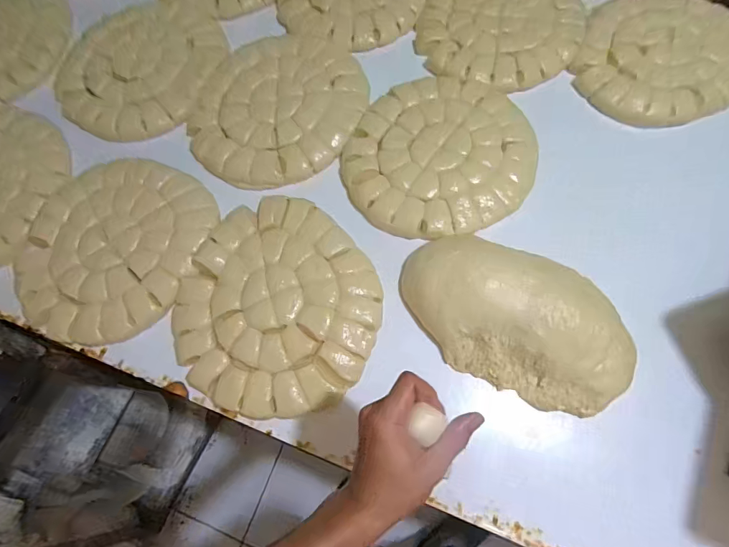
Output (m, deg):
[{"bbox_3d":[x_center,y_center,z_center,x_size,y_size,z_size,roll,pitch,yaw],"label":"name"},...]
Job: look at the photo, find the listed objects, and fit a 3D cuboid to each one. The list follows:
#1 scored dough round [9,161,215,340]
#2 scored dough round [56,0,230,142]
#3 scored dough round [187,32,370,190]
[{"bbox_3d":[-0.403,-0.041,0.657,0.263,0.034,0.306,24,74,8],"label":"scored dough round"},{"bbox_3d":[-0.420,-0.391,0.771,0.283,0.024,0.317,26,75,9],"label":"scored dough round"},{"bbox_3d":[-0.152,-0.298,0.740,0.276,0.023,0.329,22,74,8],"label":"scored dough round"}]

